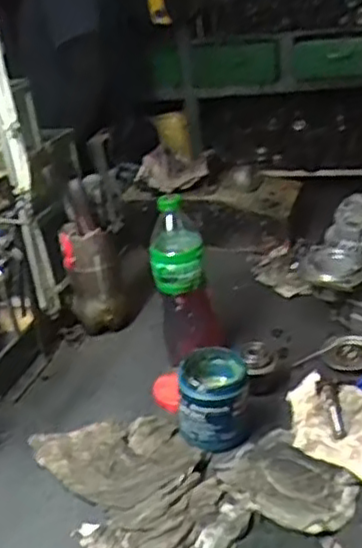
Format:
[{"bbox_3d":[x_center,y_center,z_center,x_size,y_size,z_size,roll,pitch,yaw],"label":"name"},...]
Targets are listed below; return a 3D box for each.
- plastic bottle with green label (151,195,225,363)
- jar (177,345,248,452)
[{"bbox_3d":[0.005,0.009,0.989,0.082,0.236,0.064,-6,26,3],"label":"plastic bottle with green label"},{"bbox_3d":[0.044,0.162,0.892,0.086,0.089,0.100,-2,27,12],"label":"jar"}]

